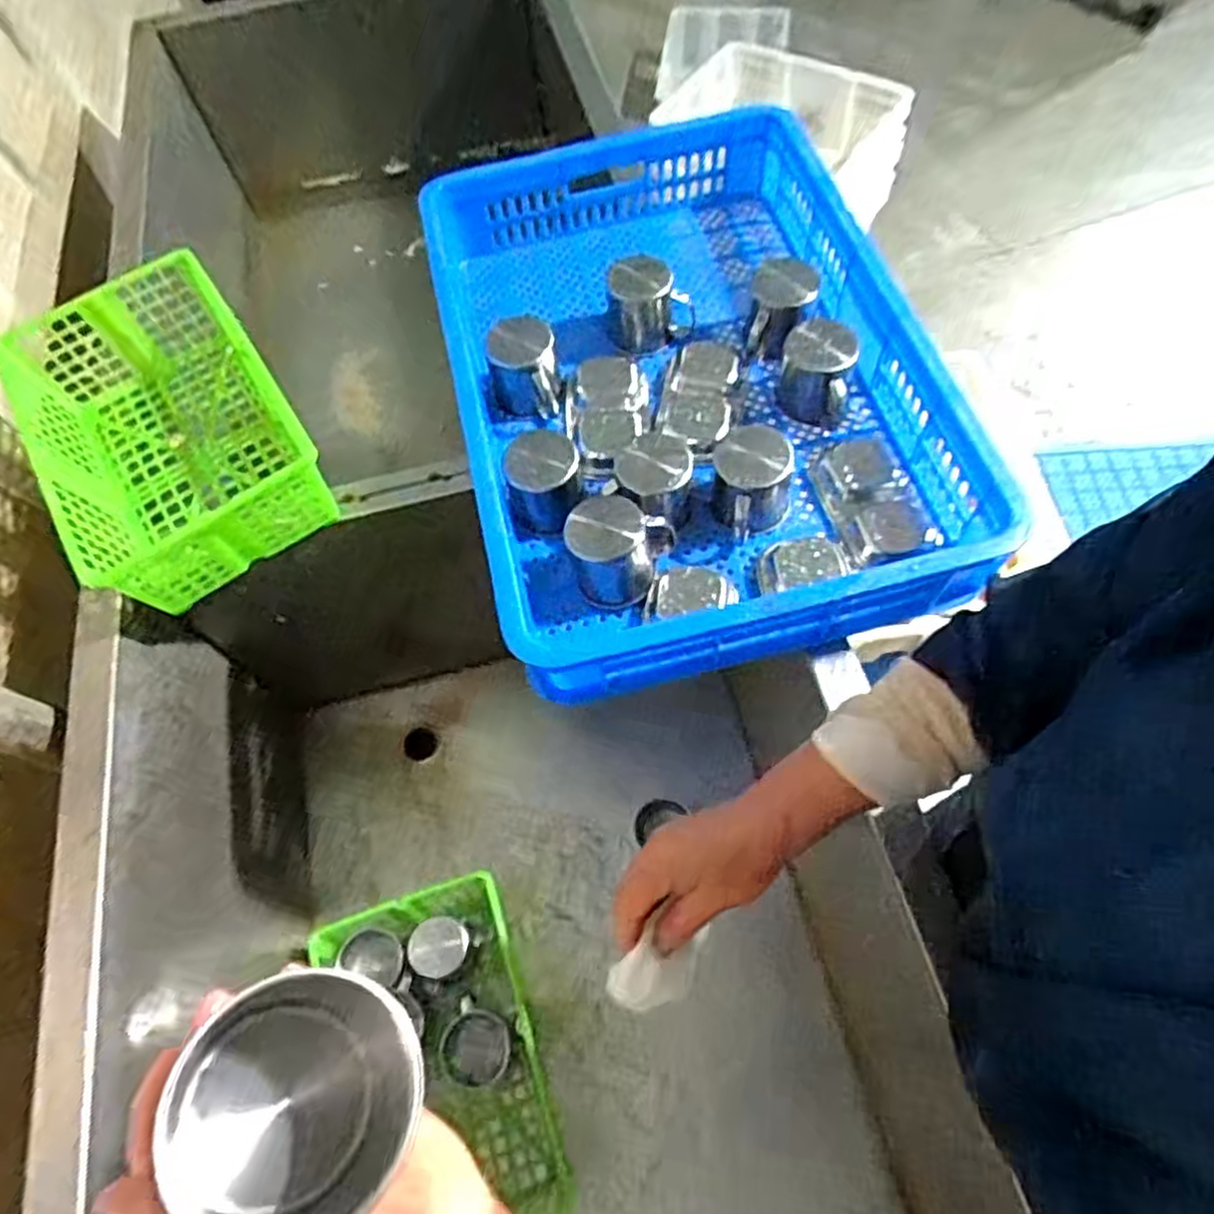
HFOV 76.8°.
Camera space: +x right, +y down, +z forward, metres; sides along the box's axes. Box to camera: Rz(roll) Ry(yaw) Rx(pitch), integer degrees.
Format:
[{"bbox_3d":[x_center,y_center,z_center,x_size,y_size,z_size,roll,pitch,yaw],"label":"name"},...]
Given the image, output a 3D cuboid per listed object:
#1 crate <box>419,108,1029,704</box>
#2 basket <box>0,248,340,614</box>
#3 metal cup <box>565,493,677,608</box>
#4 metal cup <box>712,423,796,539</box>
[{"bbox_3d":[0.065,-0.227,0.731,0.399,0.117,0.575,-13,63,-4],"label":"crate"},{"bbox_3d":[-0.429,-0.173,0.751,0.216,0.095,0.323,-32,66,-13],"label":"basket"},{"bbox_3d":[0.009,-0.050,0.655,0.067,0.080,0.079,34,69,18],"label":"metal cup"},{"bbox_3d":[0.127,-0.107,0.674,0.070,0.073,0.079,12,64,9],"label":"metal cup"}]

